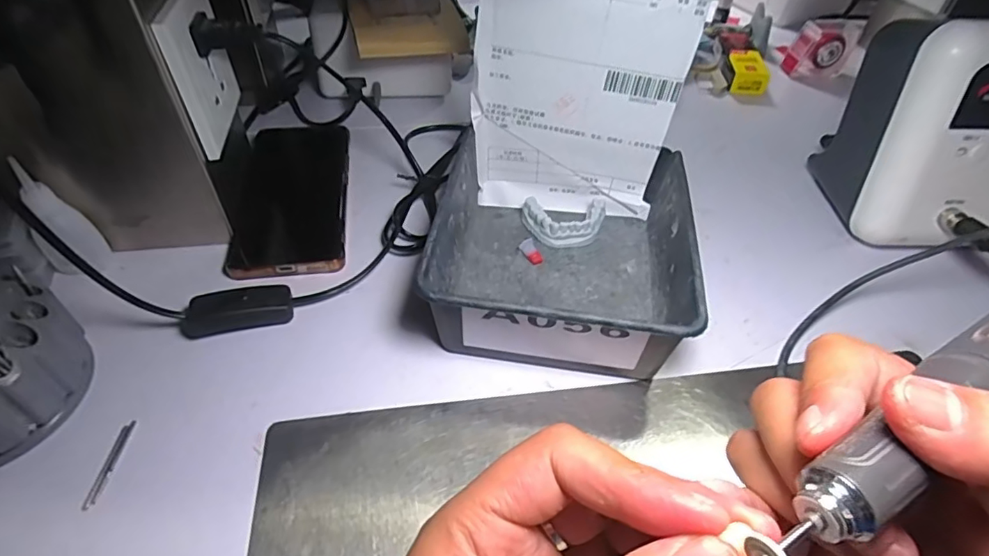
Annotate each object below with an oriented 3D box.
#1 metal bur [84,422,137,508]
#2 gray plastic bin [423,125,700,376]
[{"bbox_3d":[-0.198,0.094,0.277,0.006,0.004,0.046,2,46,-2],"label":"metal bur"},{"bbox_3d":[0.043,-0.017,0.352,0.154,0.063,0.164,6,46,2],"label":"gray plastic bin"}]

